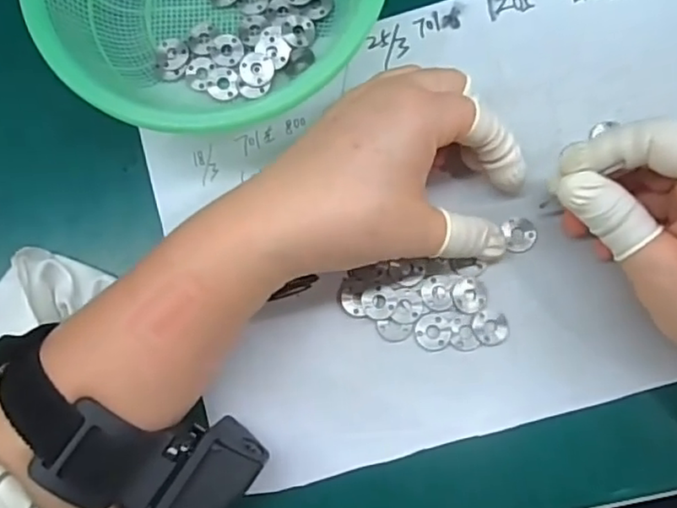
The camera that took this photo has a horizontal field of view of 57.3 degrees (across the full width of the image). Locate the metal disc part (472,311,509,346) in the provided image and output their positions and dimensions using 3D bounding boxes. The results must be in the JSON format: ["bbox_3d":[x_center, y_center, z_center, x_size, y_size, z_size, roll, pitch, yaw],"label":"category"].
[{"bbox_3d":[0.071,0.035,0.290,0.017,0.004,0.015,10,84,5],"label":"metal disc part"}]

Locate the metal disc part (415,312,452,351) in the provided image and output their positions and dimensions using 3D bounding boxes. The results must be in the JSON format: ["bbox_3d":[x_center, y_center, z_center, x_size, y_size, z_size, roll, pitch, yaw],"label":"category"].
[{"bbox_3d":[0.045,0.036,0.289,0.016,0.004,0.017,0,83,4],"label":"metal disc part"}]

